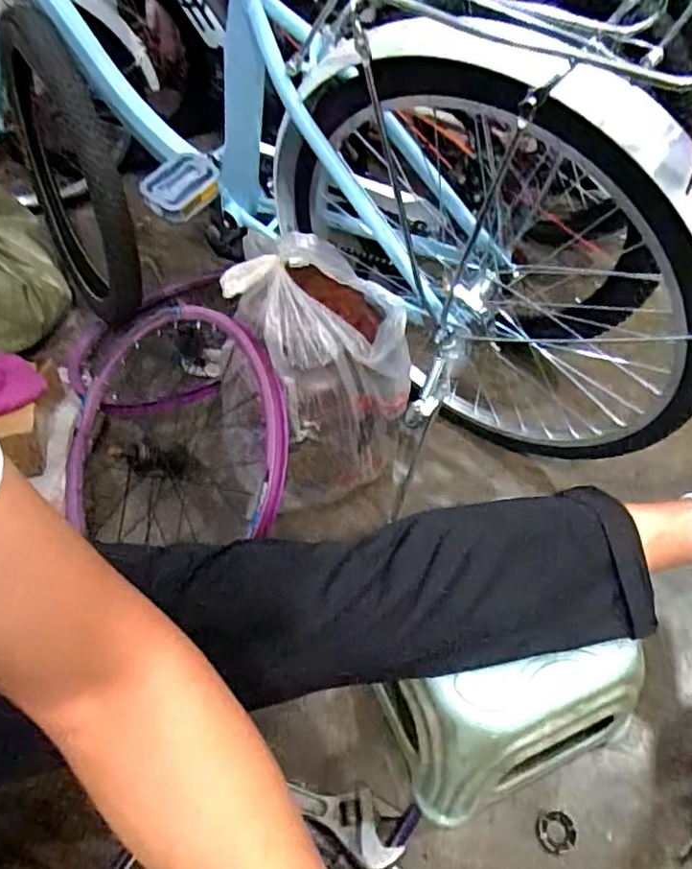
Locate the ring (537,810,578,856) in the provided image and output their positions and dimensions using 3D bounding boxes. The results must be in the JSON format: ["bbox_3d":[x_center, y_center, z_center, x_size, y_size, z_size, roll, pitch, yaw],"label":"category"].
[{"bbox_3d":[0.233,0.440,0.682,0.042,0.004,0.041,5,53,8],"label":"ring"}]

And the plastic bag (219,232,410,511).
[{"bbox_3d":[-0.004,-0.066,0.812,0.152,0.355,0.139,-22,54,-12],"label":"plastic bag"}]

